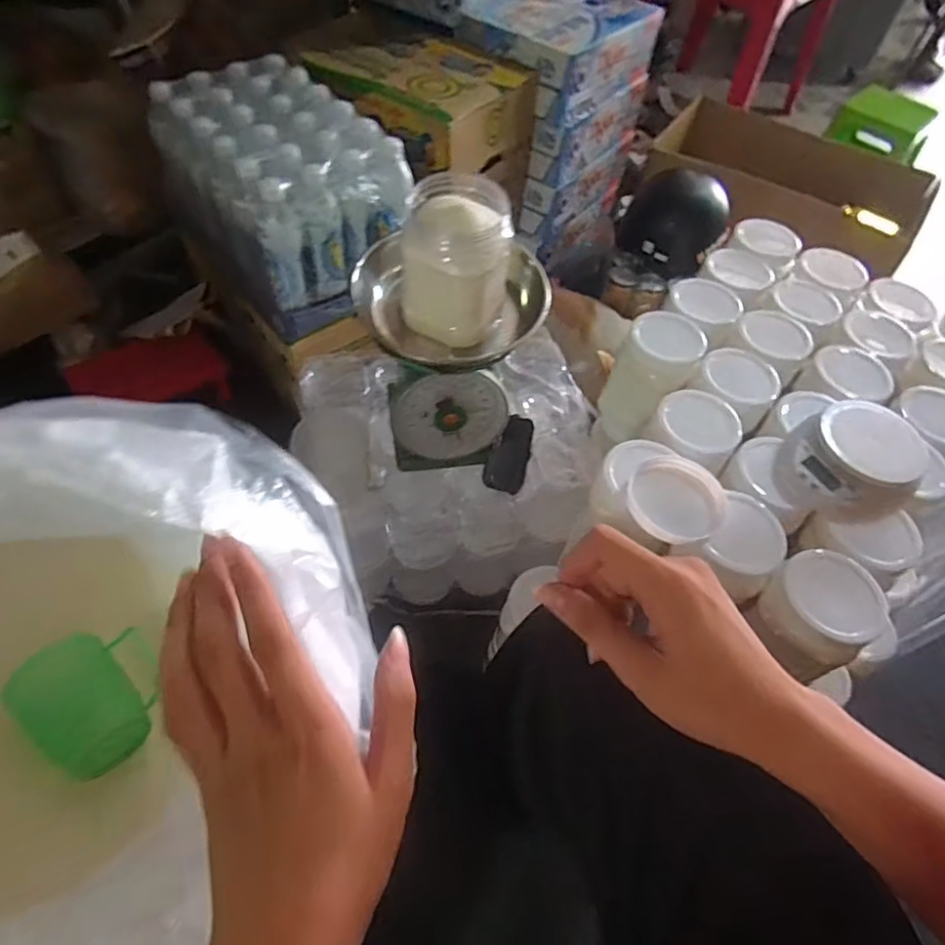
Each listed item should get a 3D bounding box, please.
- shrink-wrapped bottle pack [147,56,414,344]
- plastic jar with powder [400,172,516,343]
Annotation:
[{"bbox_3d":[-0.303,-0.455,0.964,0.254,0.215,0.408,-32,63,-23],"label":"shrink-wrapped bottle pack"},{"bbox_3d":[-0.016,-0.202,0.576,0.091,0.138,0.081,15,56,6],"label":"plastic jar with powder"}]

